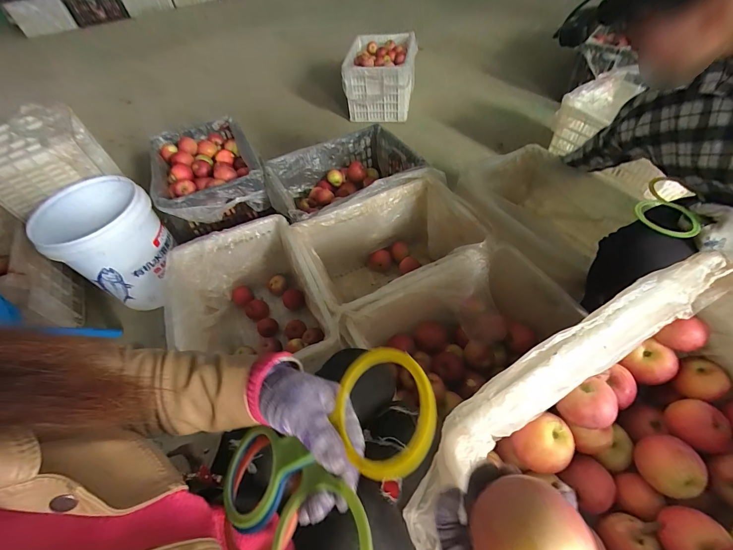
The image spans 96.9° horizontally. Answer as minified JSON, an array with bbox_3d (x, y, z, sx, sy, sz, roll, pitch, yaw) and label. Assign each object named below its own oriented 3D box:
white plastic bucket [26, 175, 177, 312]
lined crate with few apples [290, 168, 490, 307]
[{"bbox_3d":[-0.815,-0.095,1.083,0.299,0.327,0.277,-39,59,-23],"label":"white plastic bucket"},{"bbox_3d":[0.067,-0.049,1.010,0.481,0.296,0.328,-23,54,-13],"label":"lined crate with few apples"}]

